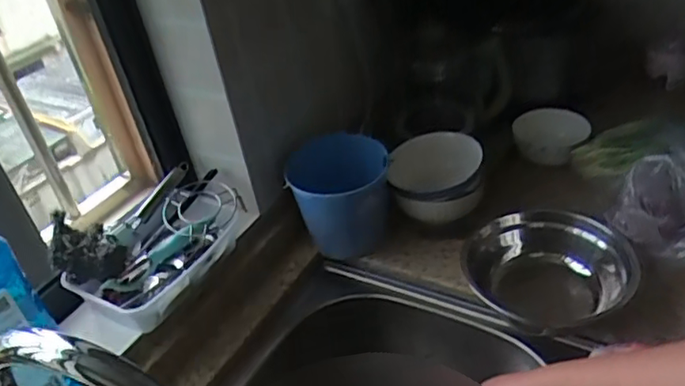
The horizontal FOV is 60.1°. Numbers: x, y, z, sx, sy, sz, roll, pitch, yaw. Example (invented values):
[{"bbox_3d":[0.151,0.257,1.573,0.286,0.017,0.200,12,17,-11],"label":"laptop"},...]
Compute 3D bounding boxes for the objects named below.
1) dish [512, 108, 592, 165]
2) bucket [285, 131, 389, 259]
[{"bbox_3d":[0.372,-0.101,1.037,0.121,0.046,0.117,-5,35,4],"label":"dish"},{"bbox_3d":[-0.004,0.003,0.900,0.152,0.149,0.172,-7,35,1],"label":"bucket"}]

